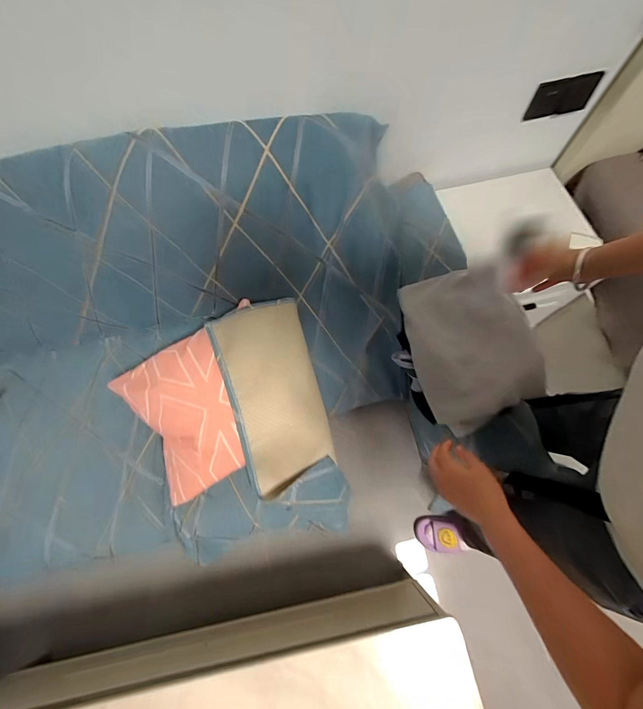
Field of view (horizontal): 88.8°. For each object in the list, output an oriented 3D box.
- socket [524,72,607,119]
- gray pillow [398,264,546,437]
[{"bbox_3d":[0.637,-0.682,0.871,0.169,0.087,0.008,-9,63,0],"label":"socket"},{"bbox_3d":[0.314,-0.031,0.699,0.233,0.084,0.350,-6,71,-2],"label":"gray pillow"}]

